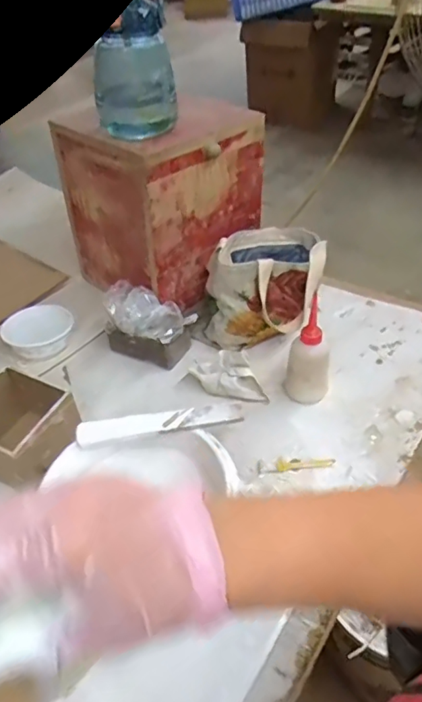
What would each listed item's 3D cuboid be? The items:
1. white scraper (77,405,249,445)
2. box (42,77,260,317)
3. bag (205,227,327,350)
[{"bbox_3d":[-0.062,0.087,0.641,0.198,0.009,0.031,-8,42,-3],"label":"white scraper"},{"bbox_3d":[-0.079,-0.272,0.925,0.256,0.272,0.247,-35,51,-28],"label":"box"},{"bbox_3d":[0.091,-0.114,0.881,0.179,0.151,0.190,6,44,10],"label":"bag"}]

